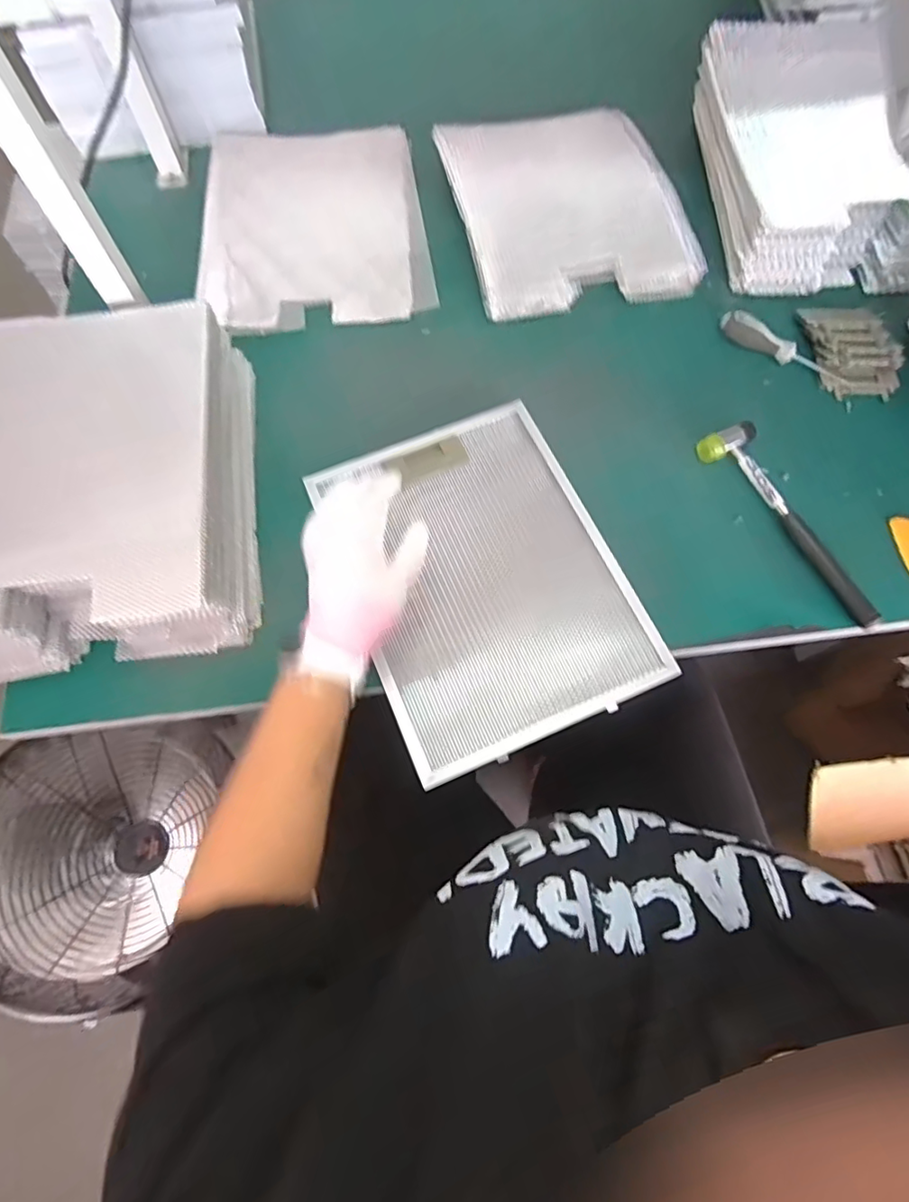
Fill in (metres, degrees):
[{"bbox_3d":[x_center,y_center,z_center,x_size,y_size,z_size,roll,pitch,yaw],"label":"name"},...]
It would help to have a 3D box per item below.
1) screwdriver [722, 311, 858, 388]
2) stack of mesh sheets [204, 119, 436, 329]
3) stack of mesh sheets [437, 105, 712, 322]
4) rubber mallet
[{"bbox_3d":[0.382,-0.289,0.658,0.158,0.031,0.021,34,74,13],"label":"screwdriver"},{"bbox_3d":[-0.178,-0.474,0.721,0.274,0.021,0.302,-9,77,-1],"label":"stack of mesh sheets"},{"bbox_3d":[0.145,-0.506,0.732,0.280,0.056,0.311,-13,70,-4],"label":"stack of mesh sheets"},{"bbox_3d":[0.352,-0.086,0.587,0.056,0.028,0.245,-31,72,-10],"label":"rubber mallet"}]

